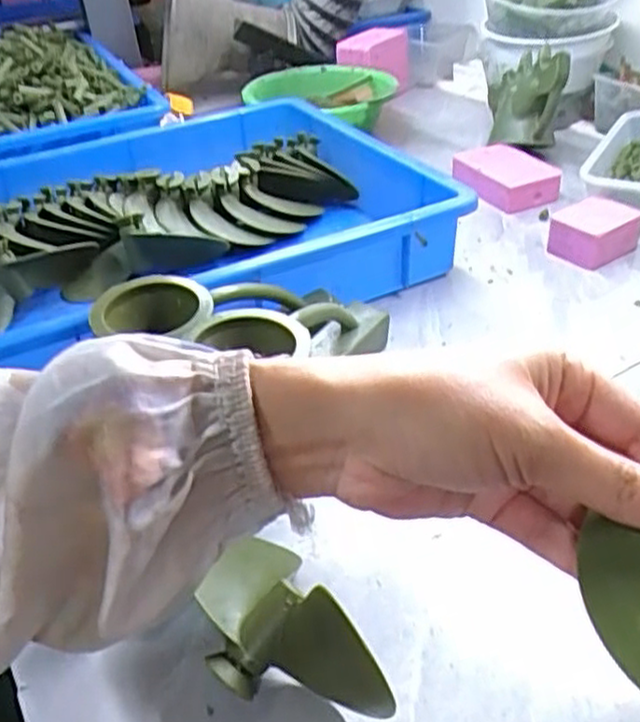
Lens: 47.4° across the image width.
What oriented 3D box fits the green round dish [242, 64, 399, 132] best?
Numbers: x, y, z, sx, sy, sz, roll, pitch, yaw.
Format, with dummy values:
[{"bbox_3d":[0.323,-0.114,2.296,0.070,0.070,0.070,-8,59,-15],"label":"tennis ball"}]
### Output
[{"bbox_3d":[-0.006,-0.340,0.941,0.178,0.046,0.179,-3,36,2],"label":"green round dish"}]

